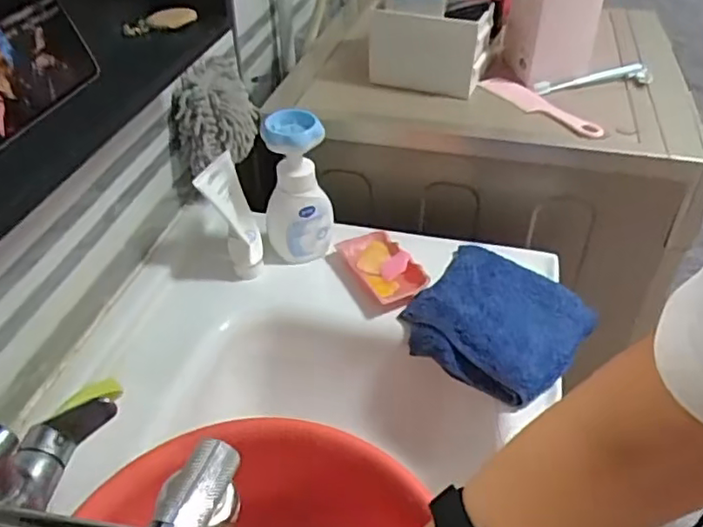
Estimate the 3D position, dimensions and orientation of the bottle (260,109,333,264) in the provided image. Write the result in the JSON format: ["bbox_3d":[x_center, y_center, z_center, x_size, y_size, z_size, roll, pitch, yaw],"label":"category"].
[{"bbox_3d":[-0.063,-0.086,0.741,0.074,0.184,0.047,-2,39,-2],"label":"bottle"}]

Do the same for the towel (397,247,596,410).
[{"bbox_3d":[0.167,0.061,0.715,0.181,0.037,0.183,28,47,30],"label":"towel"}]

